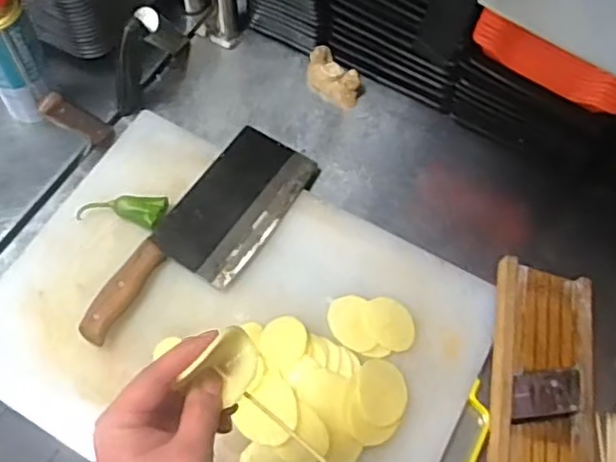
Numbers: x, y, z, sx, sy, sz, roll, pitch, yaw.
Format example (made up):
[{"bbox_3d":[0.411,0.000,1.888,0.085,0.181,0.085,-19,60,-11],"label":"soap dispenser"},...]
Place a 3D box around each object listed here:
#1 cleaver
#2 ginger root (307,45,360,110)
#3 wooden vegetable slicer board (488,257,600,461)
[{"bbox_3d":[-0.110,0.006,0.706,0.105,0.028,0.300,32,66,12],"label":"cleaver"},{"bbox_3d":[0.030,-0.191,0.829,0.041,0.033,0.085,-36,71,-18],"label":"ginger root"},{"bbox_3d":[0.232,0.173,0.644,0.108,0.026,0.287,10,64,2],"label":"wooden vegetable slicer board"}]

